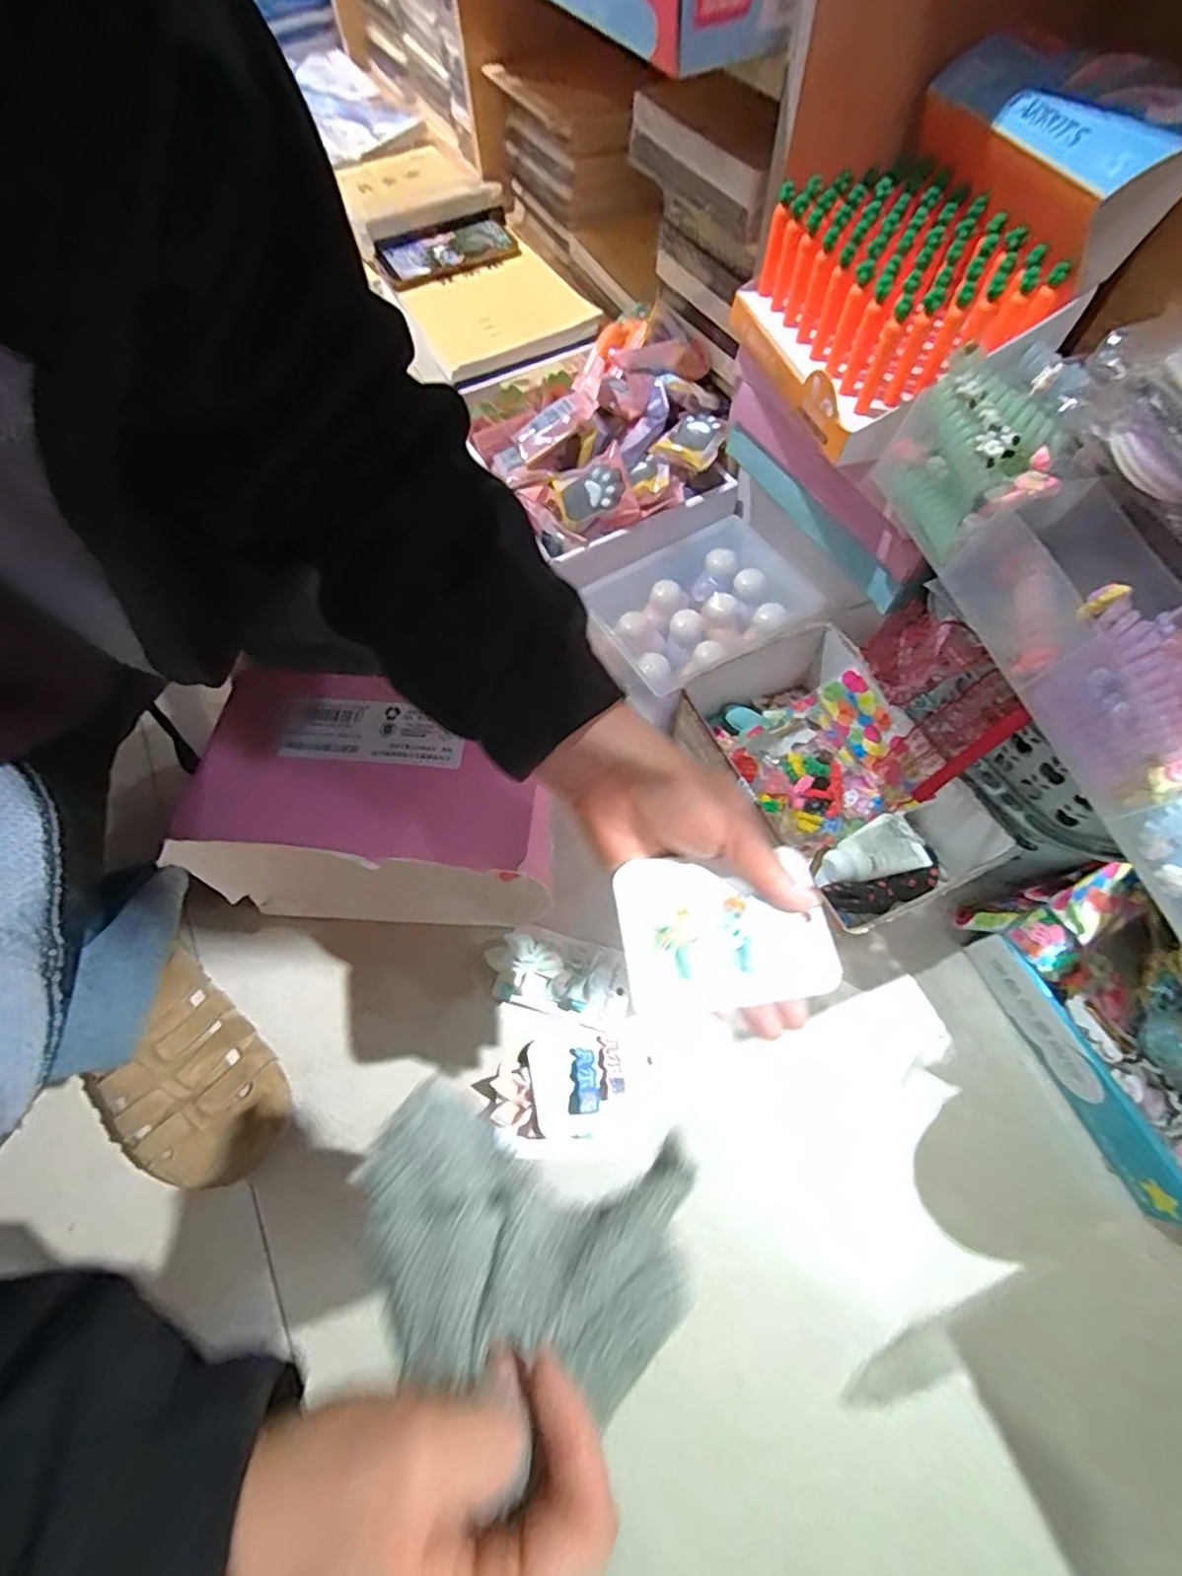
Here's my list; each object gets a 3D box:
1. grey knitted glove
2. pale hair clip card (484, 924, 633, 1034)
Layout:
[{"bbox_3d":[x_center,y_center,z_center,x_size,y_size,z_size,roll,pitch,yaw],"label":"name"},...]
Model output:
[{"bbox_3d":[-0.028,0.181,0.249,0.133,0.025,0.089,15,34,0],"label":"grey knitted glove"},{"bbox_3d":[-0.023,0.143,0.479,0.111,0.022,0.060,16,67,10],"label":"pale hair clip card"}]

